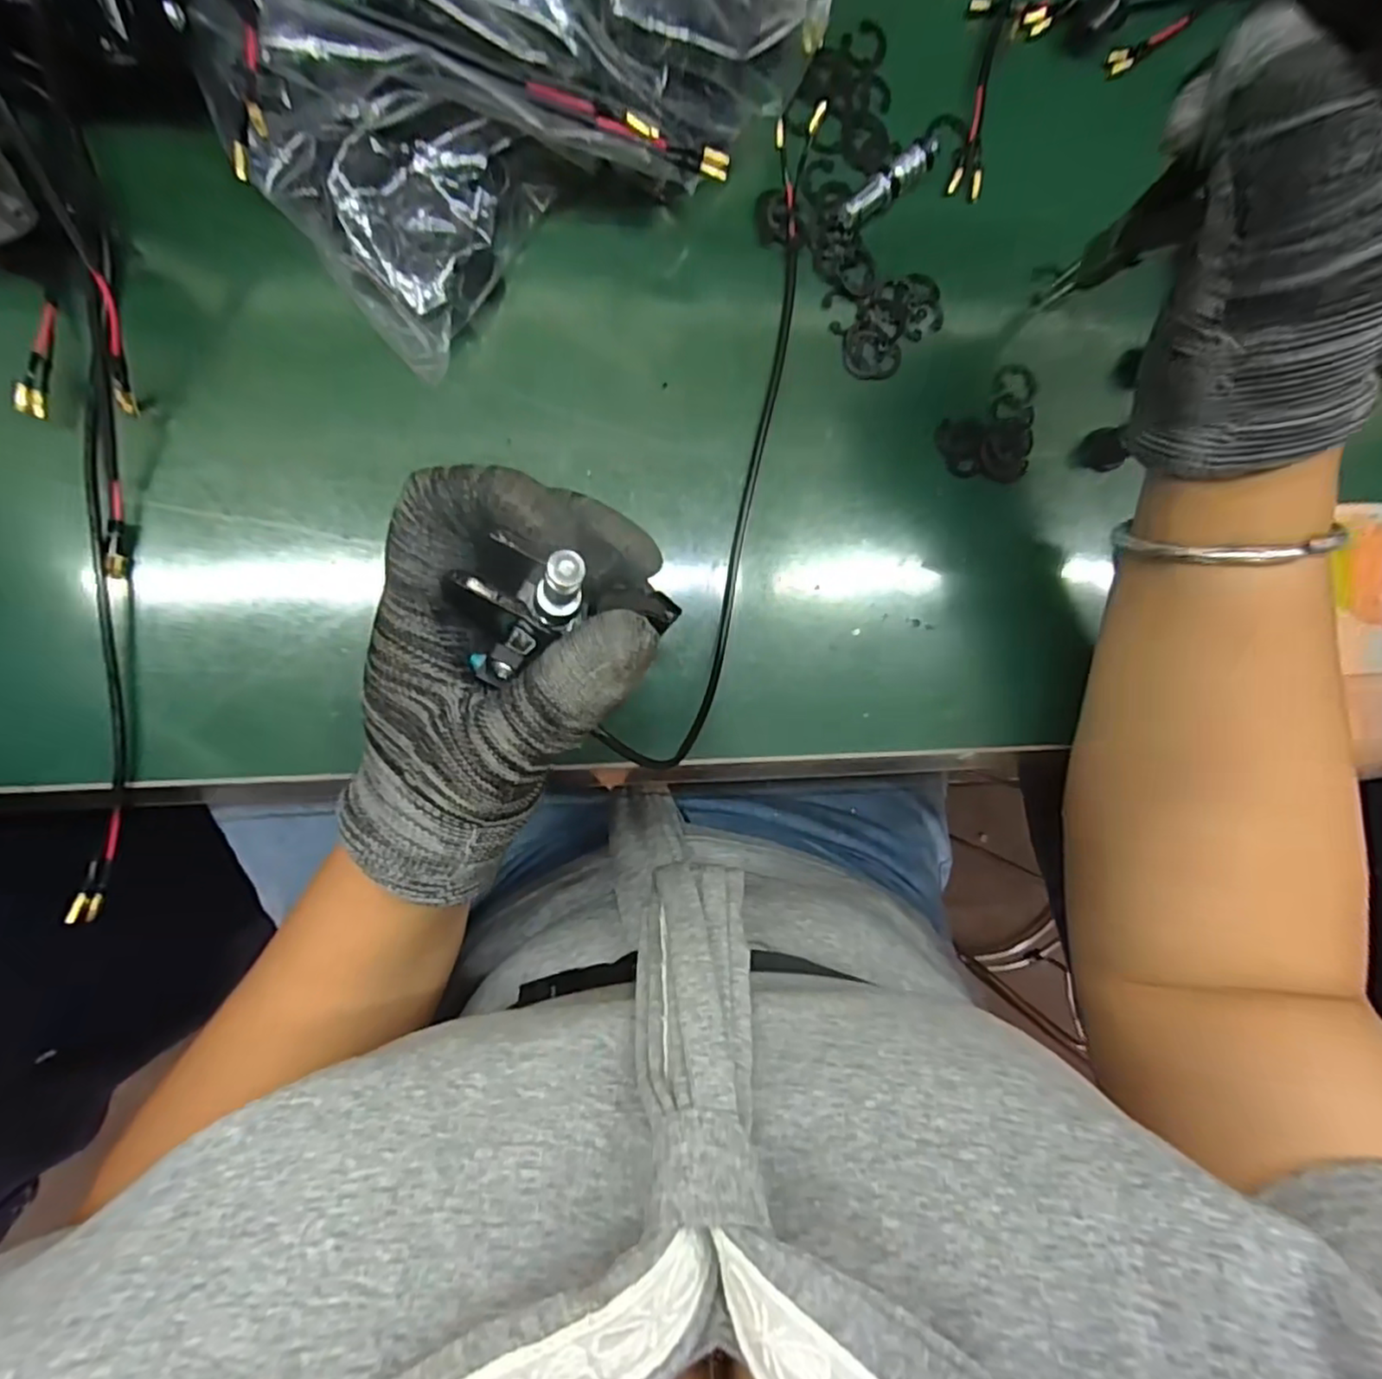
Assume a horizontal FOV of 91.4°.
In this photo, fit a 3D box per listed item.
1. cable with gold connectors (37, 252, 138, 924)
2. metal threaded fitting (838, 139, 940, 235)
[{"bbox_3d":[-0.224,-0.030,0.255,0.014,0.017,0.235,1,91,-5],"label":"cable with gold connectors"},{"bbox_3d":[0.083,-0.212,0.284,0.048,0.012,0.011,-39,94,-4],"label":"metal threaded fitting"}]

